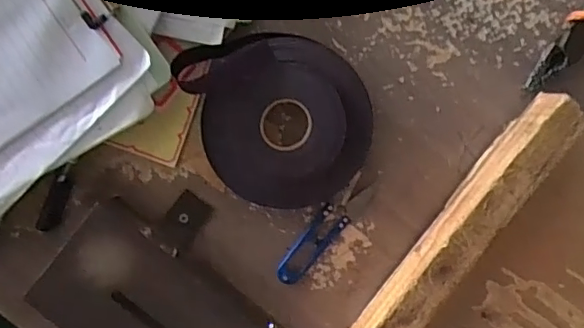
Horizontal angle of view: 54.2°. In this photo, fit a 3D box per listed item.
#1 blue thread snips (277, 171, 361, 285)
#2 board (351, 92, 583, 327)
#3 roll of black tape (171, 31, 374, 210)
[{"bbox_3d":[0.028,0.058,0.492,0.025,0.008,0.112,39,94,-2],"label":"blue thread snips"},{"bbox_3d":[0.126,0.065,0.460,0.033,0.072,0.274,36,94,-2],"label":"board"},{"bbox_3d":[-0.006,-0.037,0.476,0.134,0.027,0.153,-21,94,2],"label":"roll of black tape"}]

